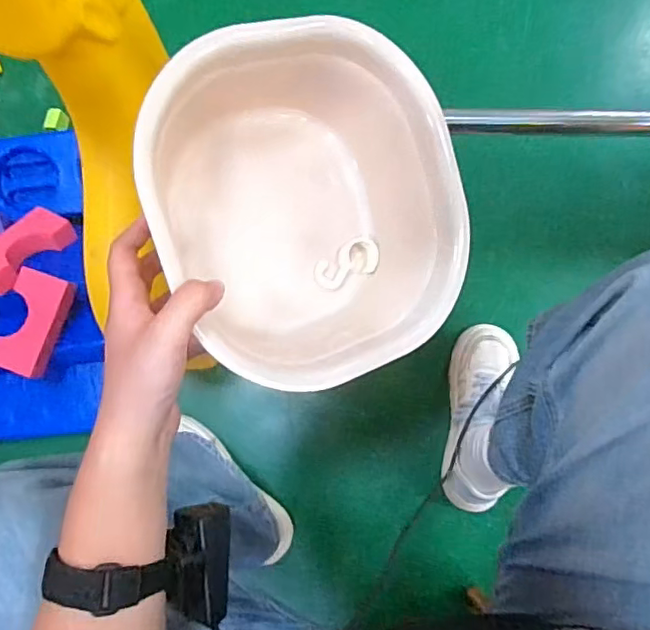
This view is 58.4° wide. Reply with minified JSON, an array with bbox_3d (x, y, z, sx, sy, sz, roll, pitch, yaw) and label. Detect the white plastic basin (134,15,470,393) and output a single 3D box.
[{"bbox_3d":[-0.023,-0.069,0.447,0.250,0.110,0.250,0,90,-30],"label":"white plastic basin"}]

